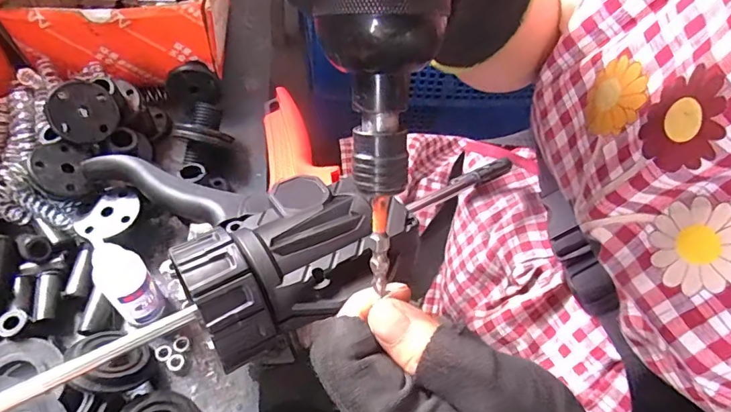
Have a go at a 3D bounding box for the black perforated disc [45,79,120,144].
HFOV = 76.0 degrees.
[{"bbox_3d":[-0.195,-0.065,0.323,0.042,0.005,0.042,1,88,-35],"label":"black perforated disc"}]

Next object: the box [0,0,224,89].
[{"bbox_3d":[-0.206,-0.182,0.409,0.159,0.067,0.144,-10,56,-10],"label":"box"}]

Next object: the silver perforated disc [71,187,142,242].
[{"bbox_3d":[-0.171,0.005,0.310,0.038,0.005,0.041,1,51,-1],"label":"silver perforated disc"}]

